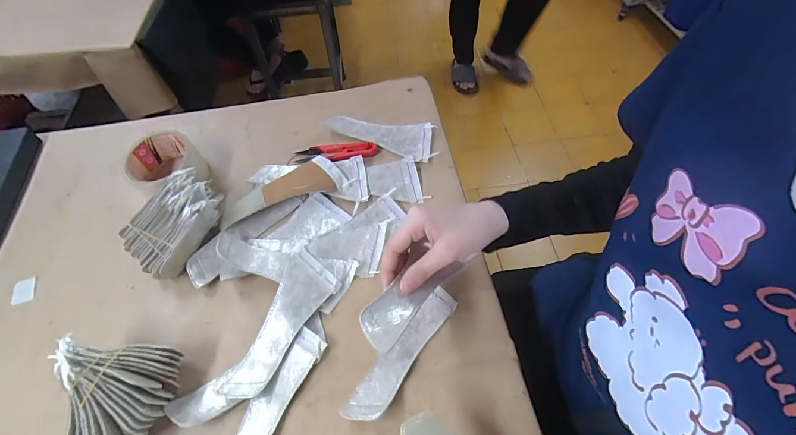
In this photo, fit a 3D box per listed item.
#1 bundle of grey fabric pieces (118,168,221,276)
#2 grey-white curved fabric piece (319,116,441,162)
[{"bbox_3d":[-0.266,0.006,0.452,0.080,0.058,0.120,32,64,19],"label":"bundle of grey fabric pieces"},{"bbox_3d":[-0.023,-0.125,0.546,0.166,0.015,0.058,19,60,13],"label":"grey-white curved fabric piece"}]

